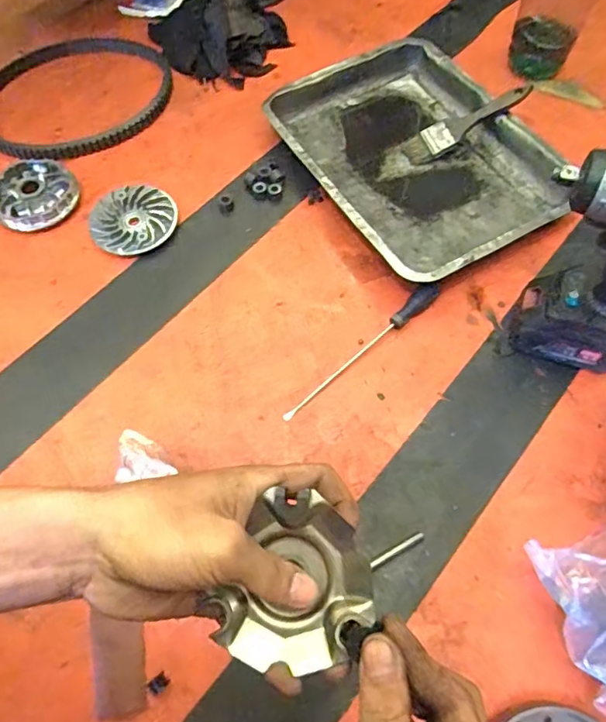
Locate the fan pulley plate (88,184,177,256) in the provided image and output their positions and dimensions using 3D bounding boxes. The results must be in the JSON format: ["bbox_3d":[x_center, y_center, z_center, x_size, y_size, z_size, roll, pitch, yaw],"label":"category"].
[{"bbox_3d":[-0.225,-0.185,0.703,0.109,0.023,0.103,-1,64,1],"label":"fan pulley plate"}]

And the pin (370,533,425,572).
[{"bbox_3d":[0.092,0.185,0.518,0.061,0.008,0.009,-27,66,-11],"label":"pin"}]

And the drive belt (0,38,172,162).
[{"bbox_3d":[-0.343,-0.405,0.803,0.295,0.023,0.251,-30,67,-13],"label":"drive belt"}]

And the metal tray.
[{"bbox_3d":[0.154,-0.292,0.731,0.296,0.050,0.401,-27,66,-11],"label":"metal tray"}]

